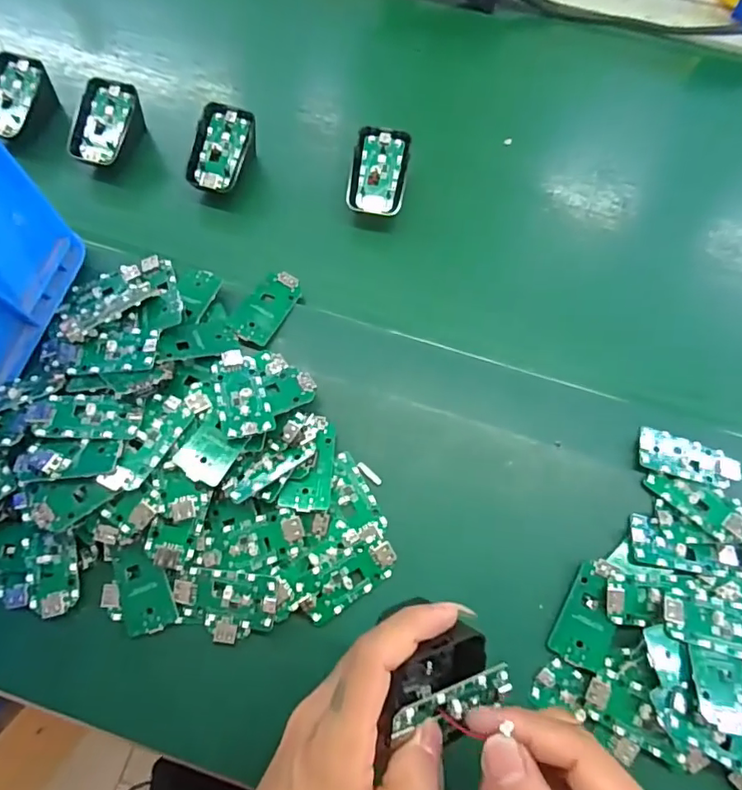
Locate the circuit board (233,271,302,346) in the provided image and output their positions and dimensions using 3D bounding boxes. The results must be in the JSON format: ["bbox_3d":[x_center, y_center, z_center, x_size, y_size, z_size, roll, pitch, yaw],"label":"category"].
[{"bbox_3d":[-0.075,-0.065,0.393,0.028,0.004,0.063,29,65,0],"label":"circuit board"}]

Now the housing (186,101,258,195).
[{"bbox_3d":[-0.121,-0.195,0.439,0.044,0.040,0.068,15,69,4],"label":"housing"}]

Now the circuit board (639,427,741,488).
[{"bbox_3d":[0.213,0.043,0.360,0.062,0.010,0.030,16,69,4],"label":"circuit board"}]

